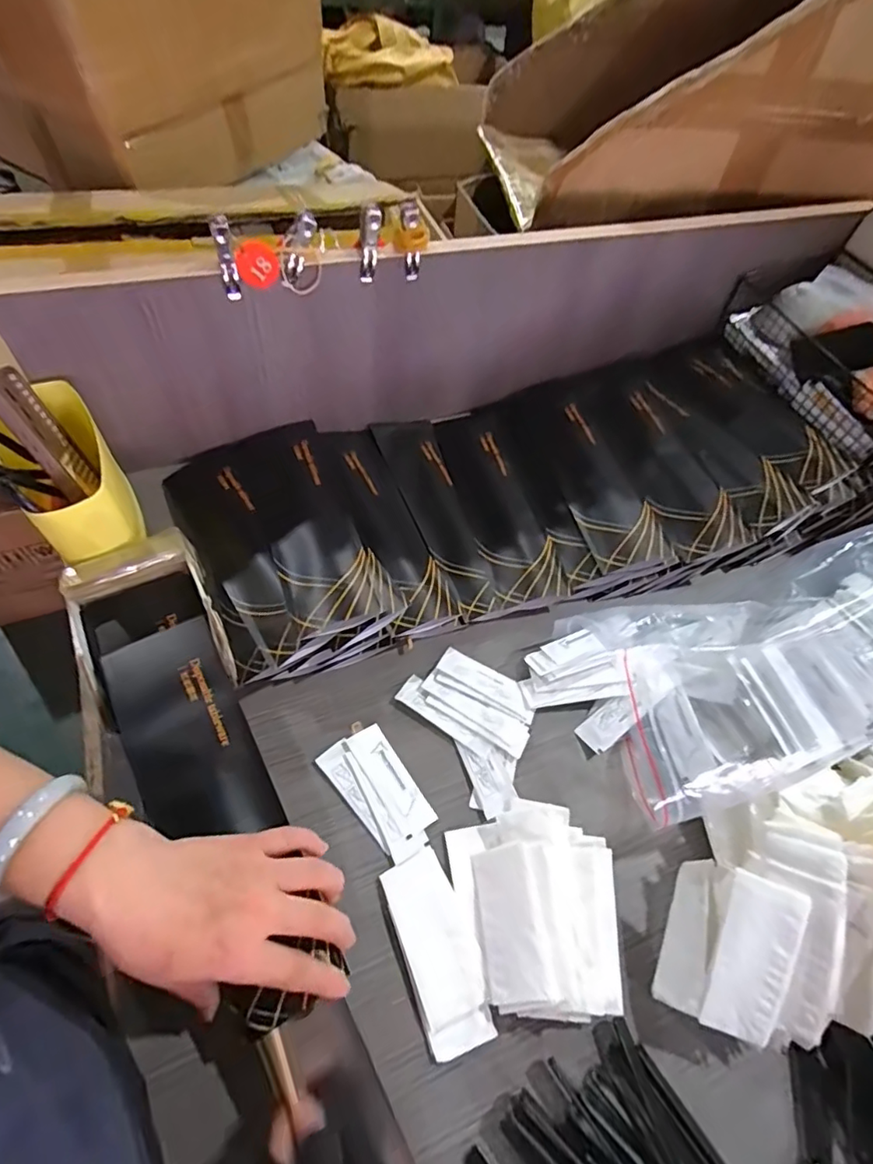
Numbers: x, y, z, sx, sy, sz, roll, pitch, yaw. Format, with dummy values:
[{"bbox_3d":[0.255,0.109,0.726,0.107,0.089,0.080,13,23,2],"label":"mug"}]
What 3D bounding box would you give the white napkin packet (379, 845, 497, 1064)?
[{"bbox_3d":[0.001,0.259,0.387,0.049,0.004,0.119,-17,62,-15],"label":"white napkin packet"}]

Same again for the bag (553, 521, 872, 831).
[{"bbox_3d":[0.292,0.042,0.433,0.362,0.139,0.185,-13,61,-14],"label":"bag"}]

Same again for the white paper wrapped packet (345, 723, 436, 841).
[{"bbox_3d":[-0.037,0.160,0.443,0.030,0.007,0.091,-29,66,-21],"label":"white paper wrapped packet"}]

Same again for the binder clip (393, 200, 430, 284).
[{"bbox_3d":[-0.022,-0.305,0.489,0.029,0.064,0.011,-19,63,-17],"label":"binder clip"}]

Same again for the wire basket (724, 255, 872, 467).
[{"bbox_3d":[0.489,-0.268,0.635,0.156,0.093,0.288,-17,62,-16],"label":"wire basket"}]

